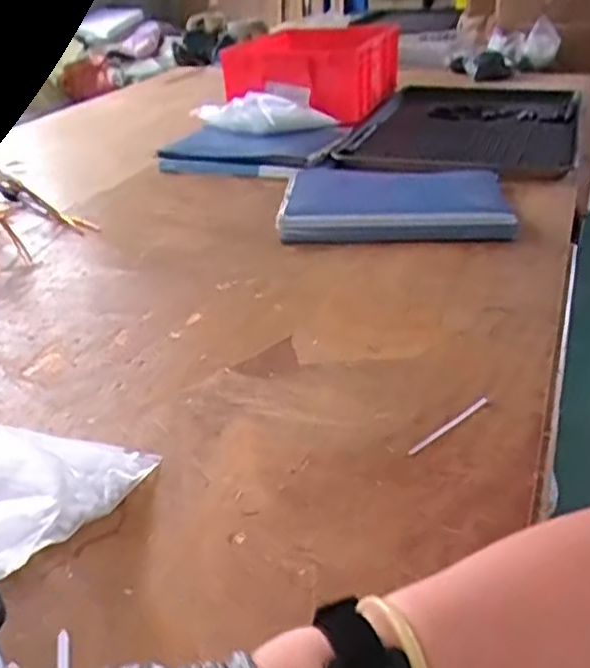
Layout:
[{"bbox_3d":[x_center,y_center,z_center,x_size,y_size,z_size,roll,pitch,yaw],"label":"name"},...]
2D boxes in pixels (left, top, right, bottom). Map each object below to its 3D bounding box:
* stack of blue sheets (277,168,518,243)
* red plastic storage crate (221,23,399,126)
[{"bbox_3d":[0.141,-0.191,1.010,0.304,0.026,0.243,2,31,9],"label":"stack of blue sheets"},{"bbox_3d":[0.043,-0.581,1.519,0.289,0.163,0.321,8,32,17],"label":"red plastic storage crate"}]

